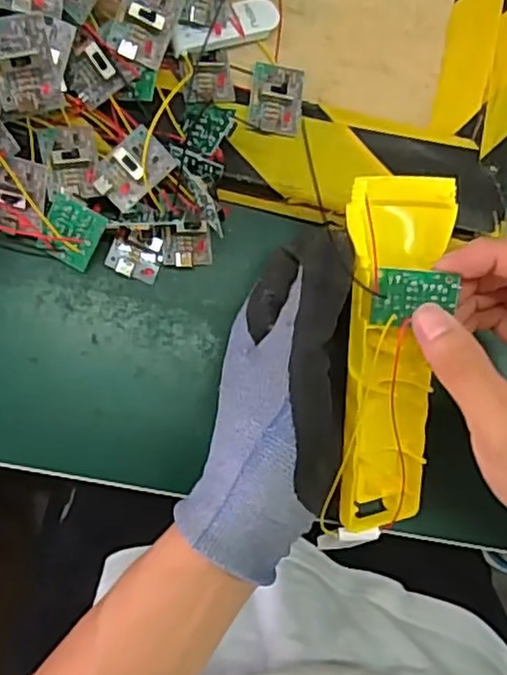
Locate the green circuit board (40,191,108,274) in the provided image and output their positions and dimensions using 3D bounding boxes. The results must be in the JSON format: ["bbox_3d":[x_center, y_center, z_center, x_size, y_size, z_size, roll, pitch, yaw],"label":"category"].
[{"bbox_3d":[-0.086,-0.049,0.318,0.025,0.004,0.033,28,126,-9],"label":"green circuit board"}]

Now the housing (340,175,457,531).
[{"bbox_3d":[0.064,0.013,0.301,0.046,0.029,0.164,-2,104,-8],"label":"housing"}]

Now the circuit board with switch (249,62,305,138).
[{"bbox_3d":[0.012,-0.119,0.333,0.025,0.013,0.035,9,83,-7],"label":"circuit board with switch"}]

